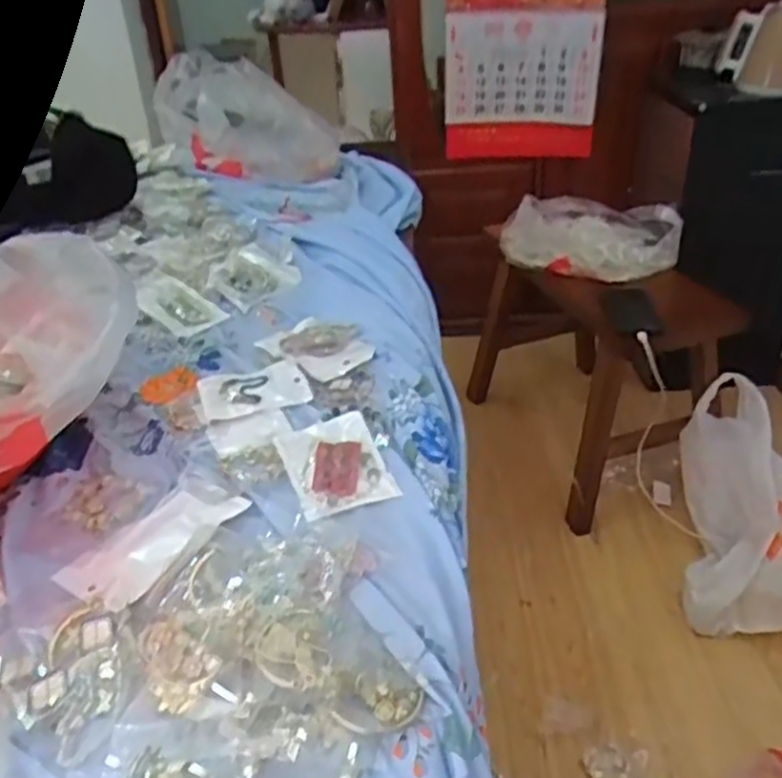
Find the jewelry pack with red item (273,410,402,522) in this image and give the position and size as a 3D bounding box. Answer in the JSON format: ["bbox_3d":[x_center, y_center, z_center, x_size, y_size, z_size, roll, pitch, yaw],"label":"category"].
[{"bbox_3d":[-0.047,0.057,0.585,0.075,0.018,0.110,-14,35,-17],"label":"jewelry pack with red item"}]

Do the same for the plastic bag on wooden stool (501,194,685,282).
[{"bbox_3d":[0.391,-0.315,1.440,0.350,0.120,0.177,8,35,16],"label":"plastic bag on wooden stool"}]

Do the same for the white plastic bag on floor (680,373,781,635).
[{"bbox_3d":[0.671,0.212,1.305,0.263,0.215,0.427,3,48,10],"label":"white plastic bag on floor"}]

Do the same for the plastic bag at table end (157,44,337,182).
[{"bbox_3d":[-0.271,-0.489,1.276,0.210,0.150,0.374,-23,38,-26],"label":"plastic bag at table end"}]

